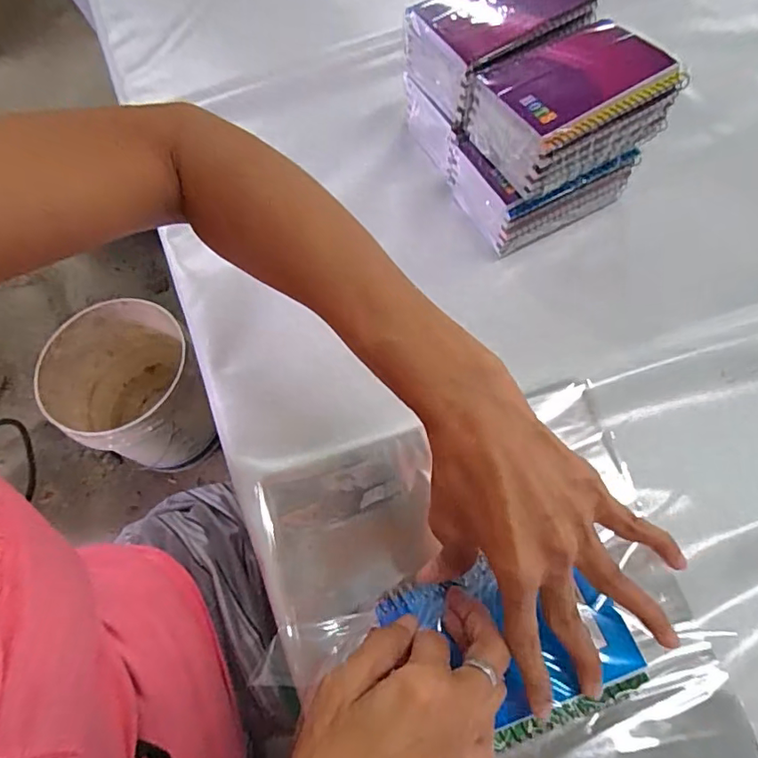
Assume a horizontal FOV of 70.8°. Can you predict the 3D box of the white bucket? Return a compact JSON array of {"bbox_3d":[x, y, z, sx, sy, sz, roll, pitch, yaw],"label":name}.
[{"bbox_3d":[-0.500,0.036,1.149,0.268,0.294,0.305,-38,68,-12],"label":"white bucket"}]

